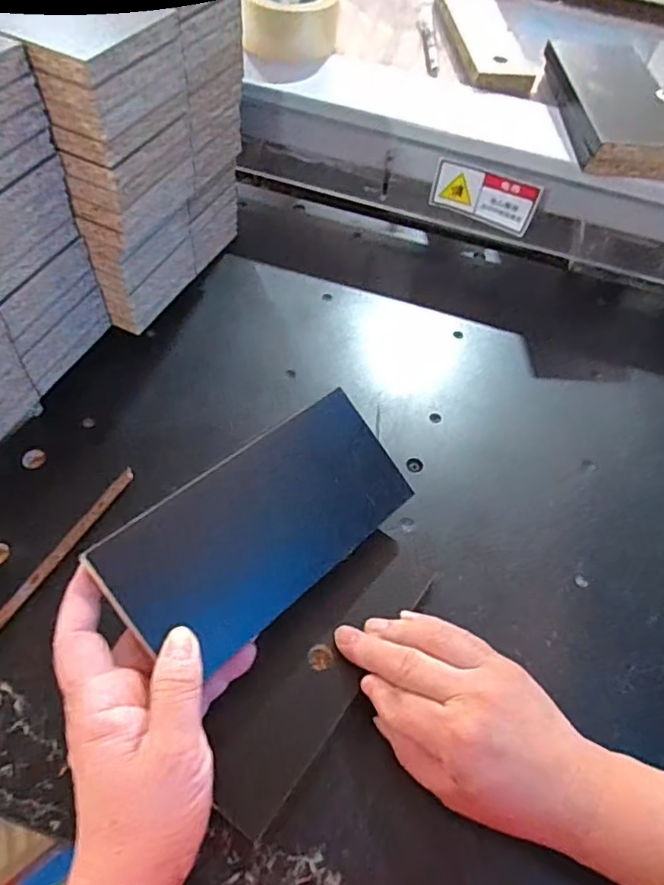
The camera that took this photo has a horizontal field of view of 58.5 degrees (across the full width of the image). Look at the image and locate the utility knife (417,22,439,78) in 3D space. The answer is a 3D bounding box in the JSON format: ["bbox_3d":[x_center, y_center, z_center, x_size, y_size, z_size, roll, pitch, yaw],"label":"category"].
[{"bbox_3d":[0.103,-0.427,0.637,0.013,0.012,0.116,1,56,-5],"label":"utility knife"}]

